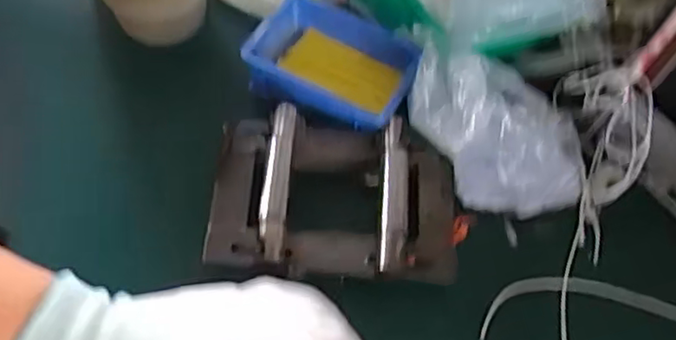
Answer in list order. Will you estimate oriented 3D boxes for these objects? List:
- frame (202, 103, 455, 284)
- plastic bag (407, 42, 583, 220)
[{"bbox_3d":[-0.004,0.023,0.525,0.198,0.048,0.138,2,60,-3],"label":"frame"},{"bbox_3d":[0.138,-0.038,0.529,0.165,0.118,0.102,17,60,6],"label":"plastic bag"}]

